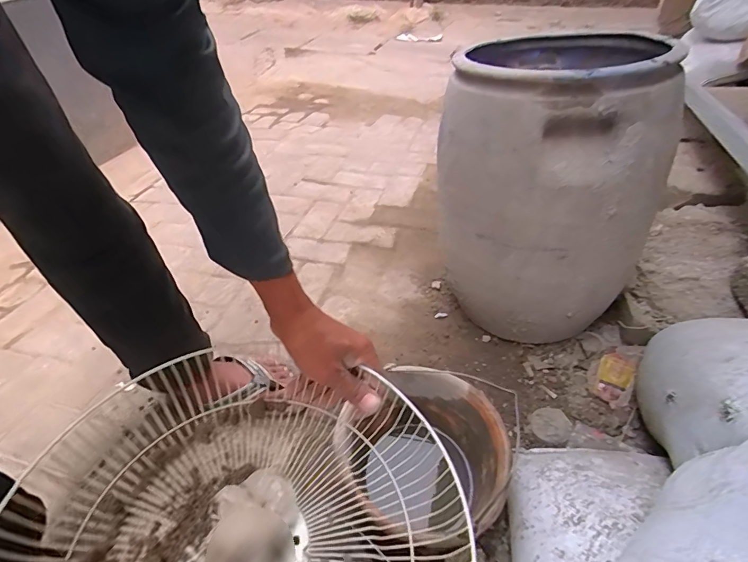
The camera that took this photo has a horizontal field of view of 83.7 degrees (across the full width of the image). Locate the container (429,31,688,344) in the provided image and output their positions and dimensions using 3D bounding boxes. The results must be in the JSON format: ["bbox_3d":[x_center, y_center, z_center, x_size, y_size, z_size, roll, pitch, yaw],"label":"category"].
[{"bbox_3d":[0.302,-0.174,0.795,0.334,0.470,0.384,10,44,13],"label":"container"}]

